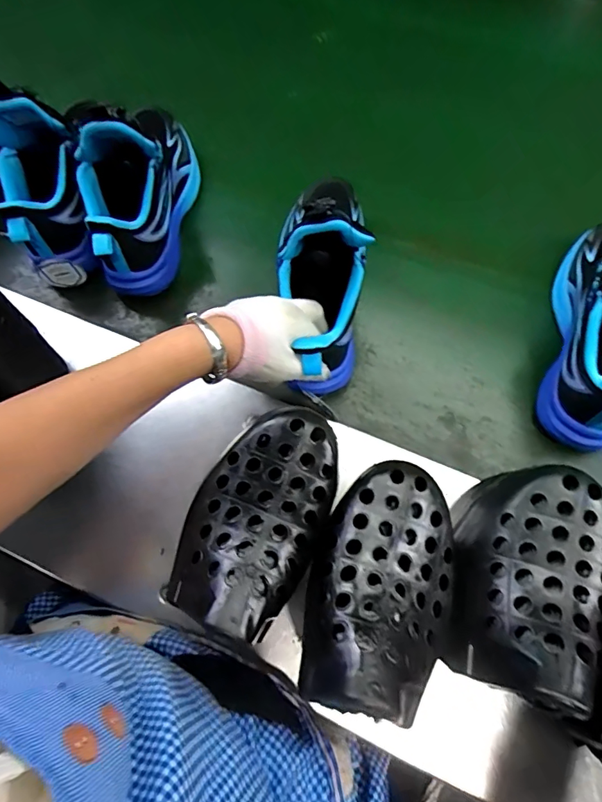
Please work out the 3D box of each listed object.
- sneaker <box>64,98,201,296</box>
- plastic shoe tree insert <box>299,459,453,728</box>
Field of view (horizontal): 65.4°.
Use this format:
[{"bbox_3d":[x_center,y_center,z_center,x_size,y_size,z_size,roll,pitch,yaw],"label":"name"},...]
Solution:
[{"bbox_3d":[-0.185,-0.235,0.506,0.094,0.146,0.222,9,74,4],"label":"sneaker"},{"bbox_3d":[0.053,0.101,0.266,0.089,0.061,0.138,15,74,6],"label":"plastic shoe tree insert"}]

